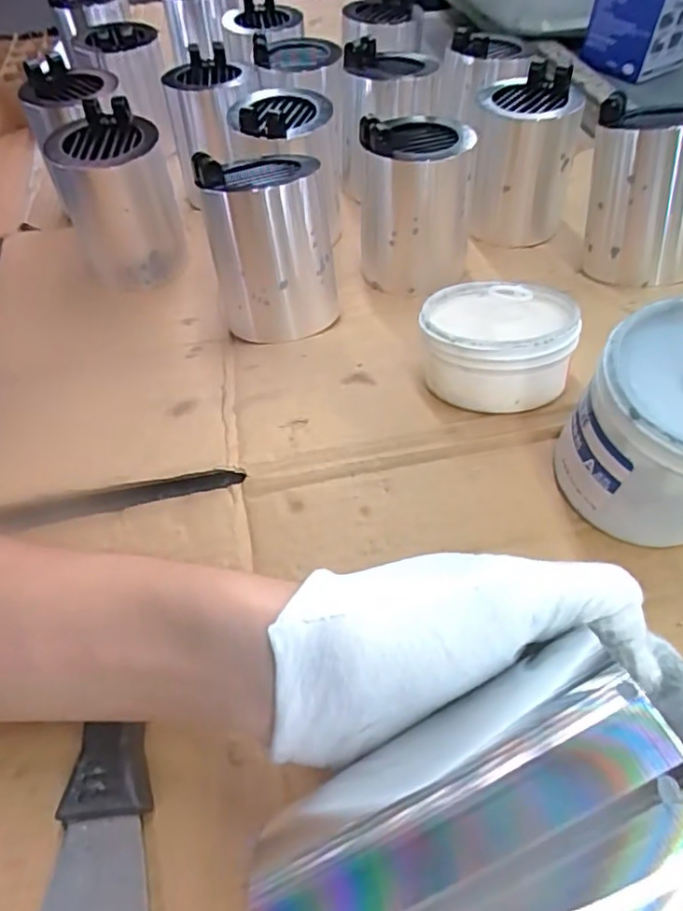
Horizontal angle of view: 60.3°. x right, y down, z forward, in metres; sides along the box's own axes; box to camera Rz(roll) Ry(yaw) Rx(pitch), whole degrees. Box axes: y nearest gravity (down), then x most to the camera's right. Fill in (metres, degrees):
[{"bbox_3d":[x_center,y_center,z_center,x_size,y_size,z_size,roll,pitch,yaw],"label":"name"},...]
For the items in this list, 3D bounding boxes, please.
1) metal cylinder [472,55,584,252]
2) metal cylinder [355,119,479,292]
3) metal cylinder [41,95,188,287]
[{"bbox_3d":[0.157,-0.260,0.520,0.083,0.108,0.085,6,53,6],"label":"metal cylinder"},{"bbox_3d":[0.058,-0.202,0.471,0.087,0.108,0.092,5,52,5],"label":"metal cylinder"},{"bbox_3d":[-0.185,-0.205,0.490,0.091,0.117,0.092,-22,55,-15],"label":"metal cylinder"}]

